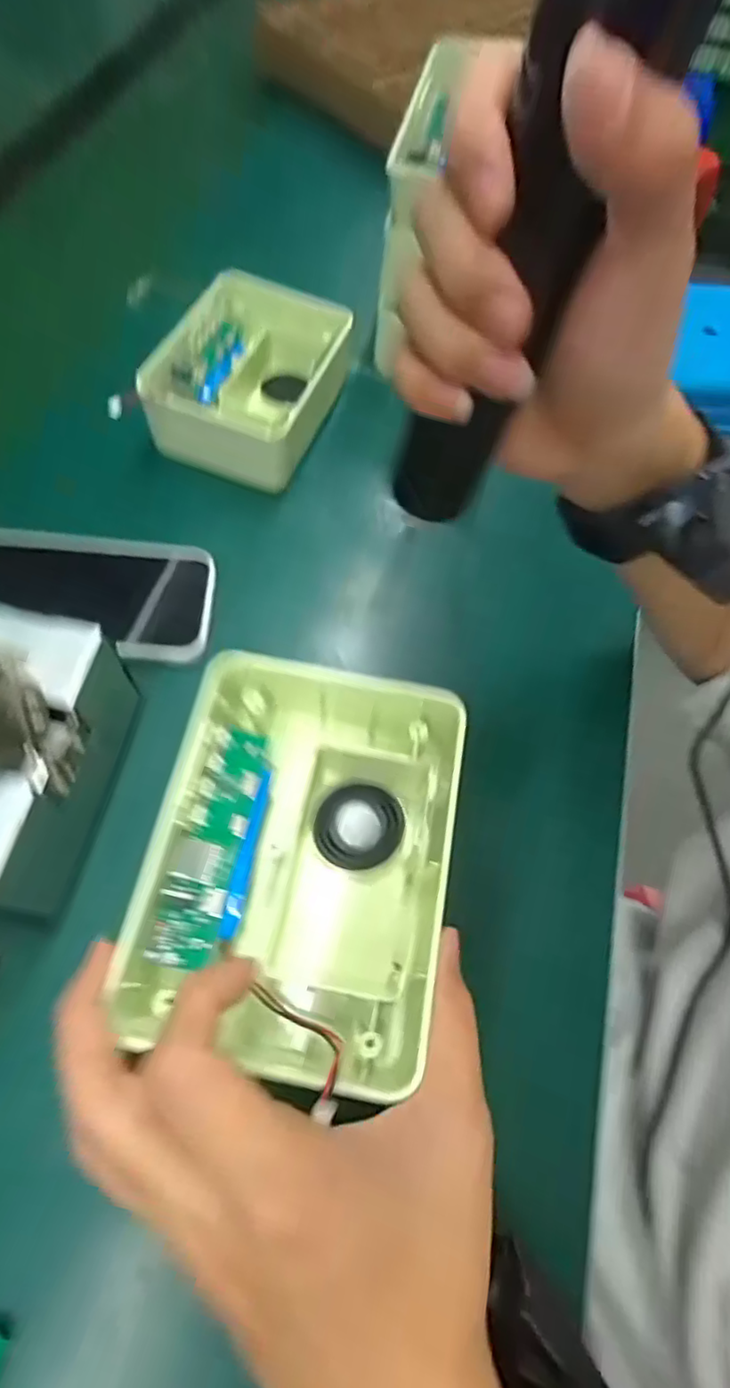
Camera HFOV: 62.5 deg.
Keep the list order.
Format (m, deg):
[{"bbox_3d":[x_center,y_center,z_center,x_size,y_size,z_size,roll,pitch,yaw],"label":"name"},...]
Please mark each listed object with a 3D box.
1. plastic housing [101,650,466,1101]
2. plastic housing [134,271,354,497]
[{"bbox_3d":[-0.019,0.064,0.242,0.115,0.059,0.146,10,64,1],"label":"plastic housing"},{"bbox_3d":[-0.077,-0.226,0.437,0.118,0.054,0.154,15,64,4],"label":"plastic housing"}]

